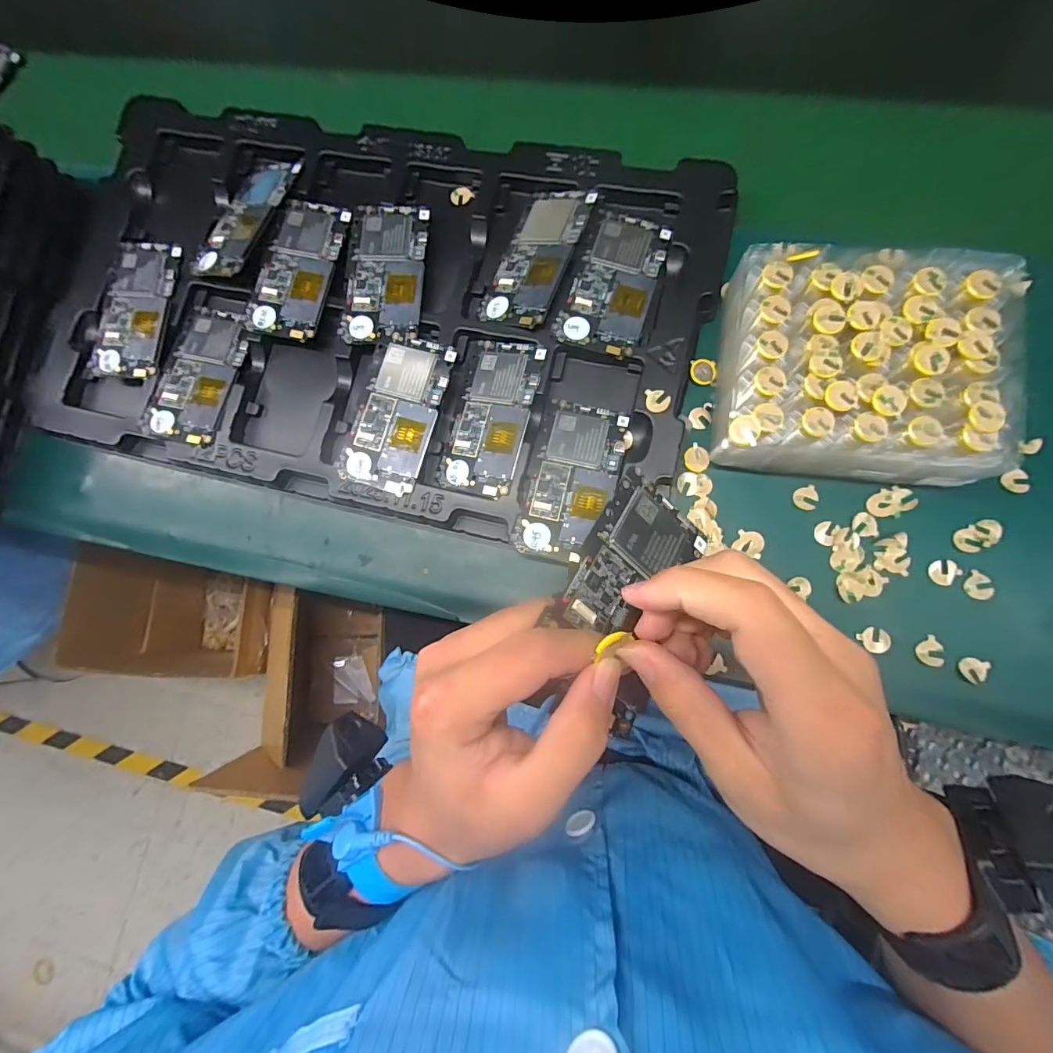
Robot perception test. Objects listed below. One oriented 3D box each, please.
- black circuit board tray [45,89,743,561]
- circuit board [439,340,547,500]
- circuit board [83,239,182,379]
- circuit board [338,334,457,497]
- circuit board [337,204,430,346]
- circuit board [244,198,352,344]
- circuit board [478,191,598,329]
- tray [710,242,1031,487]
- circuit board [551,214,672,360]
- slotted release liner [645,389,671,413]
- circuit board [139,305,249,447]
[{"bbox_3d":[-0.143,-0.191,0.397,0.565,0.028,0.325,14,86,7],"label":"black circuit board tray"},{"bbox_3d":[-0.027,-0.087,0.370,0.062,0.005,0.125,10,83,22],"label":"circuit board"},{"bbox_3d":[-0.350,-0.194,0.416,0.069,0.005,0.125,7,85,7],"label":"circuit board"},{"bbox_3d":[-0.102,-0.091,0.371,0.063,0.008,0.124,15,83,8],"label":"circuit board"},{"bbox_3d":[-0.120,-0.214,0.395,0.065,0.012,0.126,4,85,7],"label":"circuit board"},{"bbox_3d":[-0.196,-0.224,0.403,0.064,0.010,0.125,14,86,7],"label":"circuit board"},{"bbox_3d":[0.010,-0.221,0.384,0.065,0.007,0.122,23,86,31],"label":"circuit board"},{"bbox_3d":[0.230,-0.110,0.327,0.181,0.053,0.156,8,85,7],"label":"tray"},{"bbox_3d":[0.071,-0.197,0.374,0.065,0.004,0.123,17,79,6],"label":"circuit board"},{"bbox_3d":[0.099,-0.095,0.352,0.019,0.004,0.018,-1,84,13],"label":"slotted release liner"},{"bbox_3d":[-0.283,-0.132,0.402,0.067,0.007,0.119,14,86,7],"label":"circuit board"}]

